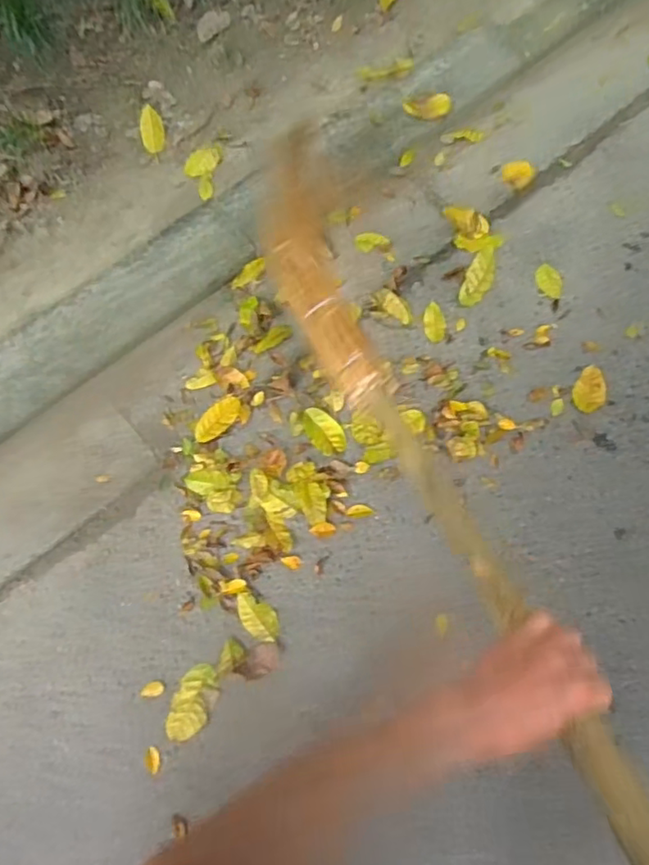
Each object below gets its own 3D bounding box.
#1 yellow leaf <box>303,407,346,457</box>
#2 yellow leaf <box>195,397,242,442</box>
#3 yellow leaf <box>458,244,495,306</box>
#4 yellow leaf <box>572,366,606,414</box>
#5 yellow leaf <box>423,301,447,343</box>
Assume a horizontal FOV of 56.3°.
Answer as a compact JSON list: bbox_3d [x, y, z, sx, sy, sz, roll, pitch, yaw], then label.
[{"bbox_3d":[-0.002,-0.006,1.355,0.073,0.010,0.120,-29,70,-9],"label":"yellow leaf"},{"bbox_3d":[-0.243,-0.033,1.380,0.068,0.007,0.131,36,73,15],"label":"yellow leaf"},{"bbox_3d":[0.380,-0.384,1.478,0.065,0.035,0.162,18,71,8],"label":"yellow leaf"},{"bbox_3d":[0.599,-0.097,1.365,0.067,0.007,0.115,22,72,9],"label":"yellow leaf"},{"bbox_3d":[0.264,-0.264,1.452,0.054,0.004,0.108,-3,69,0],"label":"yellow leaf"}]

